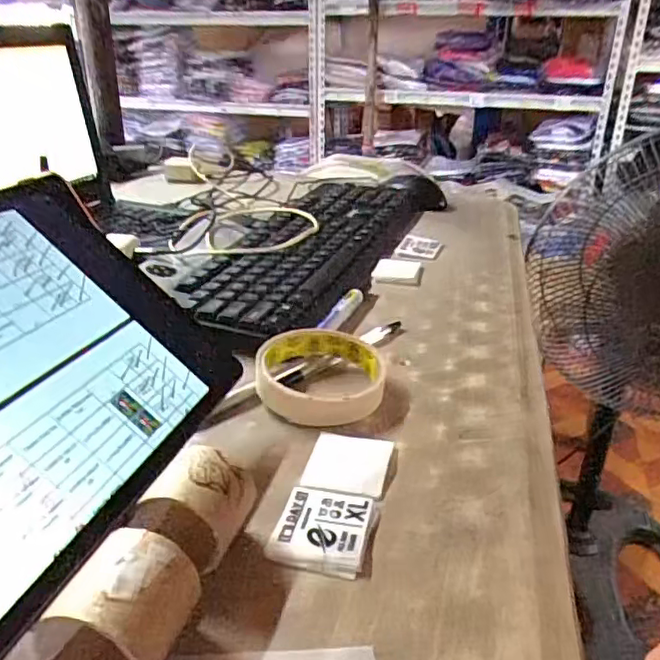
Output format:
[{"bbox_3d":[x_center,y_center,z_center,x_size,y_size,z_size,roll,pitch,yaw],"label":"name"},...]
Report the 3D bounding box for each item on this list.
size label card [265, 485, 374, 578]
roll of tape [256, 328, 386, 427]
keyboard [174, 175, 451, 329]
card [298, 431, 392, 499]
[{"bbox_3d":[-0.003,0.094,0.292,0.042,0.005,0.051,8,27,10],"label":"size label card"},{"bbox_3d":[-0.006,0.029,0.404,0.083,0.025,0.083,2,26,-1],"label":"roll of tape"},{"bbox_3d":[0.003,-0.104,0.662,0.132,0.032,0.478,13,28,18],"label":"keyboard"},{"bbox_3d":[0.010,0.073,0.339,0.044,0.004,0.050,8,27,11],"label":"card"}]

